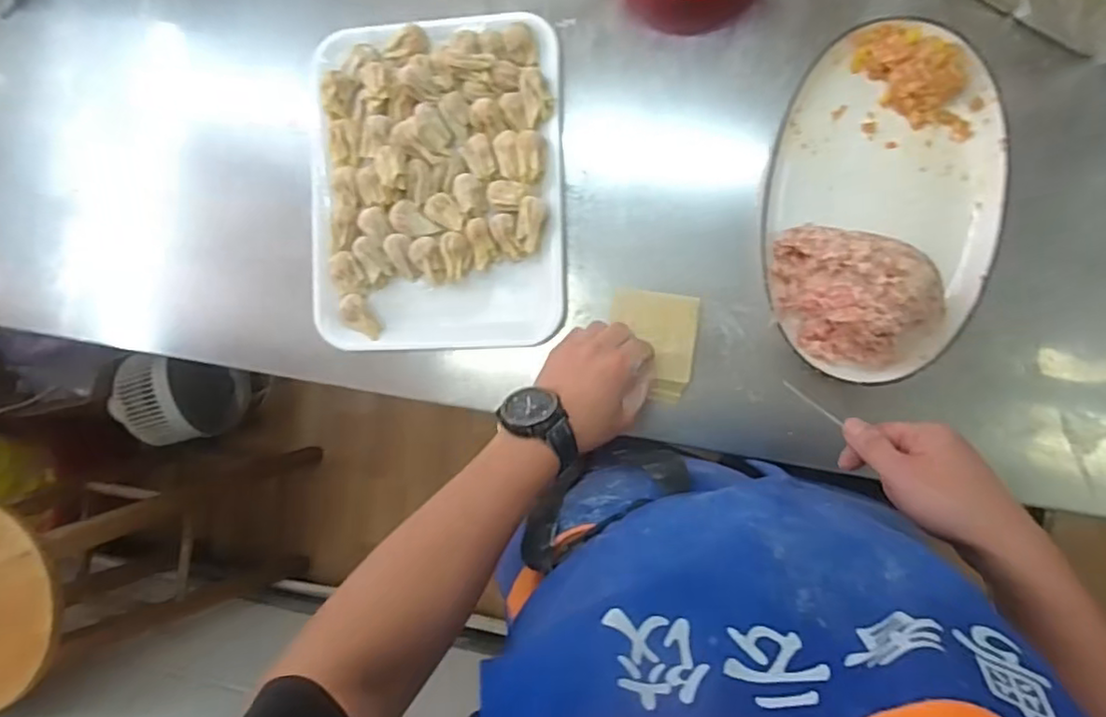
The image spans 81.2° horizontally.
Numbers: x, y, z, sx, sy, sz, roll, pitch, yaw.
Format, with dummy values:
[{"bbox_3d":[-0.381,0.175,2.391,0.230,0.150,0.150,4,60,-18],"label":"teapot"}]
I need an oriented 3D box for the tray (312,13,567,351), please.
[{"bbox_3d":[-0.118,-0.170,0.638,0.254,0.042,0.320,-1,90,8],"label":"tray"}]

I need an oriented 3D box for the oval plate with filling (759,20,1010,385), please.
[{"bbox_3d":[0.287,-0.137,0.562,0.191,0.082,0.309,9,91,8],"label":"oval plate with filling"}]

